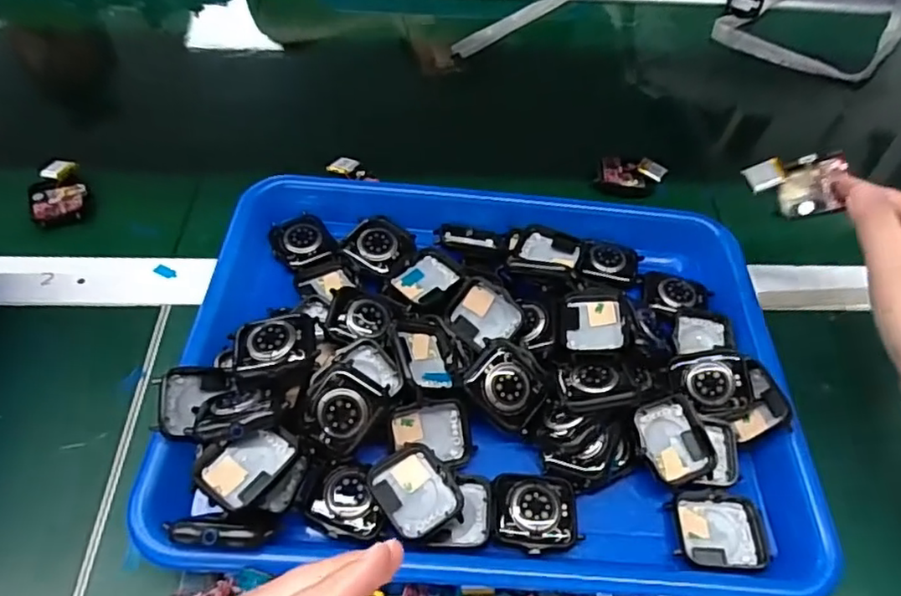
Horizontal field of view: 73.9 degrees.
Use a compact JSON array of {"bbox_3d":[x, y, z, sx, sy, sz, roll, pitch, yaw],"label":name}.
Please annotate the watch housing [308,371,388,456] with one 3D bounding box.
[{"bbox_3d":[-0.054,0.056,0.295,0.032,0.006,0.037,35,87,-6],"label":"watch housing"}]

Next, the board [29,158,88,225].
[{"bbox_3d":[-0.278,-0.076,0.425,0.034,0.009,0.053,-13,65,-22],"label":"board"}]

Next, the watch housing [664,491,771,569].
[{"bbox_3d":[0.132,0.114,0.296,0.045,0.011,0.034,4,52,-2],"label":"watch housing"}]

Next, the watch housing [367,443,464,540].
[{"bbox_3d":[-0.017,0.093,0.290,0.036,0.008,0.043,-24,57,-21],"label":"watch housing"}]

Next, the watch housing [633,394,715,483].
[{"bbox_3d":[0.115,0.074,0.311,0.036,0.012,0.042,-20,66,-8],"label":"watch housing"}]

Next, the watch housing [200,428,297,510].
[{"bbox_3d":[-0.092,0.076,0.274,0.030,0.008,0.039,36,58,22],"label":"watch housing"}]

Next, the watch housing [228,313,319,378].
[{"bbox_3d":[-0.091,0.023,0.308,0.042,0.007,0.038,-4,52,-8],"label":"watch housing"}]

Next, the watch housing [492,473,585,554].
[{"bbox_3d":[0.041,0.104,0.294,0.041,0.008,0.037,2,52,-3],"label":"watch housing"}]

